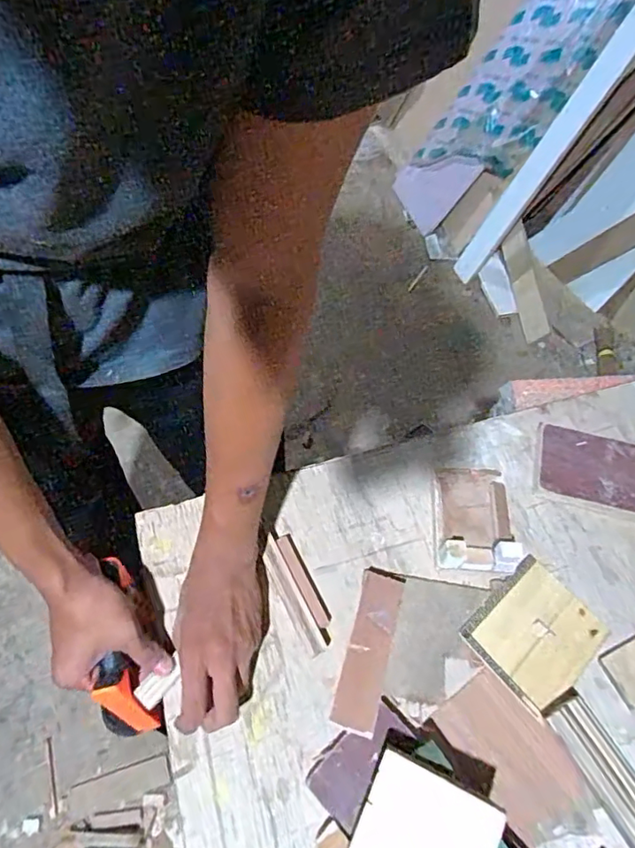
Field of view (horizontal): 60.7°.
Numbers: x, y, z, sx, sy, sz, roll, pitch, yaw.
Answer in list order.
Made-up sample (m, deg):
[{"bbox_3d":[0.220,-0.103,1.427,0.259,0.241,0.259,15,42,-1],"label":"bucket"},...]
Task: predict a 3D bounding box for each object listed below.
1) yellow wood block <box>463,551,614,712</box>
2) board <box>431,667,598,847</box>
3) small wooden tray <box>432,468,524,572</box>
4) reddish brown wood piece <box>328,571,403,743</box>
[{"bbox_3d":[0.212,0.200,0.525,0.114,0.016,0.100,-38,68,-23],"label":"yellow wood block"},{"bbox_3d":[0.174,0.293,0.475,0.076,0.014,0.134,-32,65,-21],"label":"board"},{"bbox_3d":[0.164,0.094,0.570,0.076,0.051,0.119,4,58,-1],"label":"small wooden tray"},{"bbox_3d":[0.047,0.200,0.491,0.042,0.013,0.141,0,51,21],"label":"reddish brown wood piece"}]

